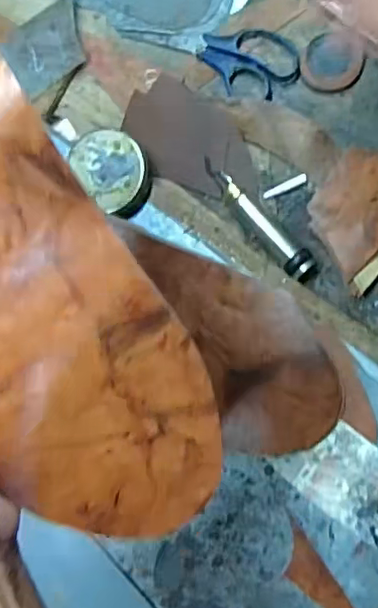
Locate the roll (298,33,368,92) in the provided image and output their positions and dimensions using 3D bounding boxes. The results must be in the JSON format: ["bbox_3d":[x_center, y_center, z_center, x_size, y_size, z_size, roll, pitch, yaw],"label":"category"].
[{"bbox_3d":[0.132,-0.221,0.535,0.056,0.014,0.055,0,93,8],"label":"roll"}]

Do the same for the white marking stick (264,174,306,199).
[{"bbox_3d":[0.089,-0.109,0.543,0.041,0.004,0.008,-23,89,9],"label":"white marking stick"}]

